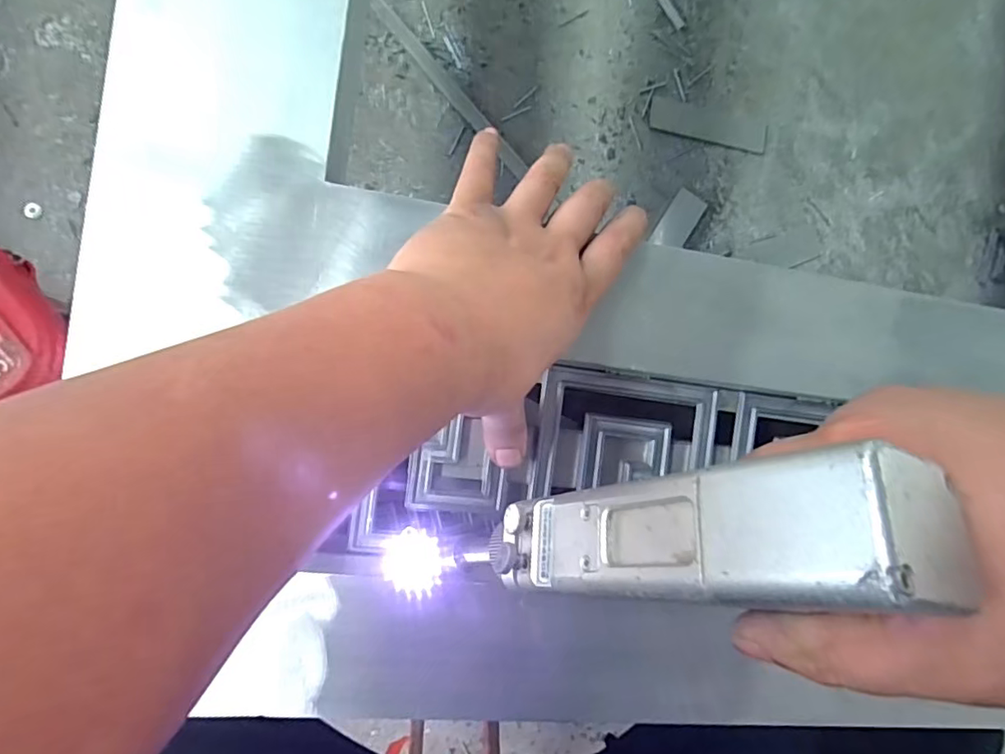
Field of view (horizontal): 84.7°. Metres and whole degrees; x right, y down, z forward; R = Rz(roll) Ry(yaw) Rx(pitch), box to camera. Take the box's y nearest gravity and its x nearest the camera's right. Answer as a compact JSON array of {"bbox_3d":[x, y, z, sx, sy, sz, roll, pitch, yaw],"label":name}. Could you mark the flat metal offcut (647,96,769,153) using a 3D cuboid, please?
[{"bbox_3d":[0.321,-0.391,0.857,0.190,0.004,0.051,11,87,-7],"label":"flat metal offcut"}]

